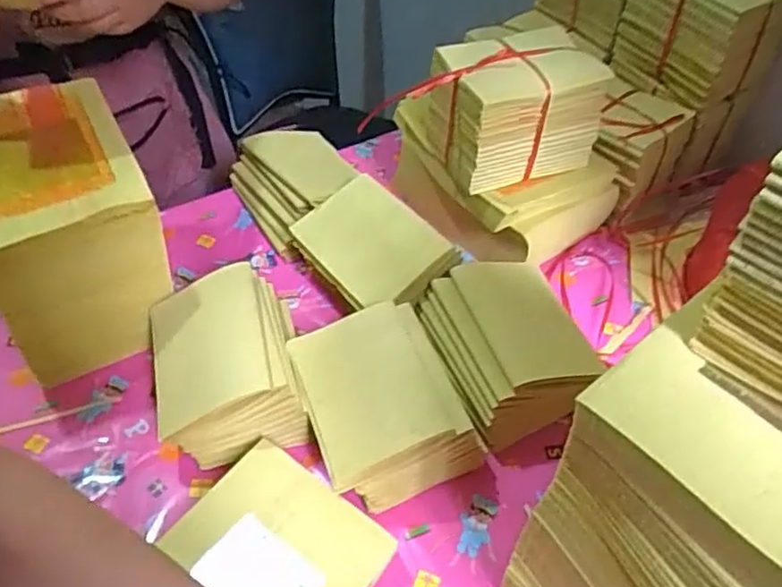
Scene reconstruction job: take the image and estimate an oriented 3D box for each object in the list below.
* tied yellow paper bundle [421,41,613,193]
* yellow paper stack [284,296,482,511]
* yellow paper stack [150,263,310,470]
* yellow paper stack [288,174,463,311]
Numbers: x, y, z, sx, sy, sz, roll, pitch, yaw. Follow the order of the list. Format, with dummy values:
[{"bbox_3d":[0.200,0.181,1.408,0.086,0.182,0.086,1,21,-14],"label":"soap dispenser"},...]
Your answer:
[{"bbox_3d":[0.139,-0.217,0.777,0.170,0.140,0.124,-16,50,-14],"label":"tied yellow paper bundle"},{"bbox_3d":[-0.014,0.109,0.658,0.133,0.103,0.167,-18,51,-16],"label":"yellow paper stack"},{"bbox_3d":[-0.165,0.067,0.661,0.135,0.115,0.177,-11,49,-9],"label":"yellow paper stack"},{"bbox_3d":[-0.024,-0.055,0.764,0.127,0.023,0.169,-39,60,-10],"label":"yellow paper stack"}]

